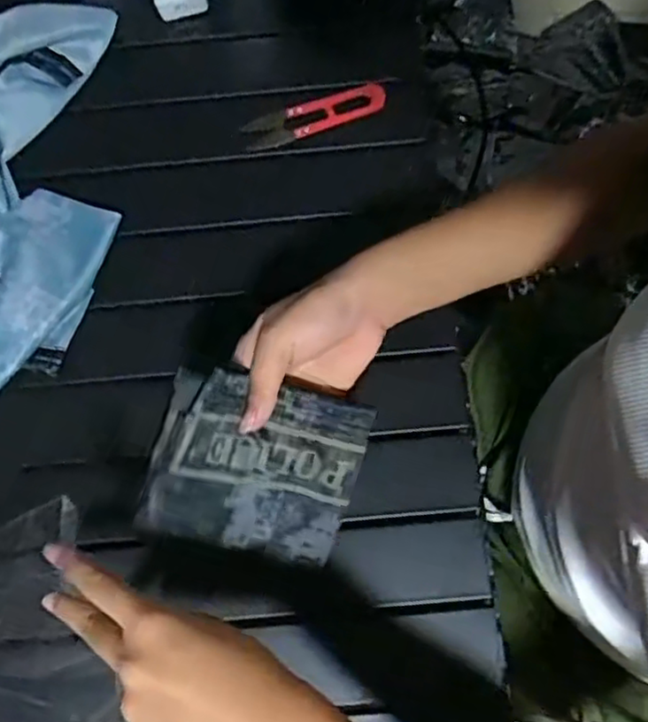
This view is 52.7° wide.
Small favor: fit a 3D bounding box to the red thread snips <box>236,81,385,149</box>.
[{"bbox_3d":[-0.008,-0.198,0.525,0.113,0.016,0.028,-16,77,-3],"label":"red thread snips"}]

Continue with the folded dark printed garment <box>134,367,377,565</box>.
[{"bbox_3d":[-0.038,0.064,0.390,0.122,0.016,0.107,17,101,-23],"label":"folded dark printed garment"}]

